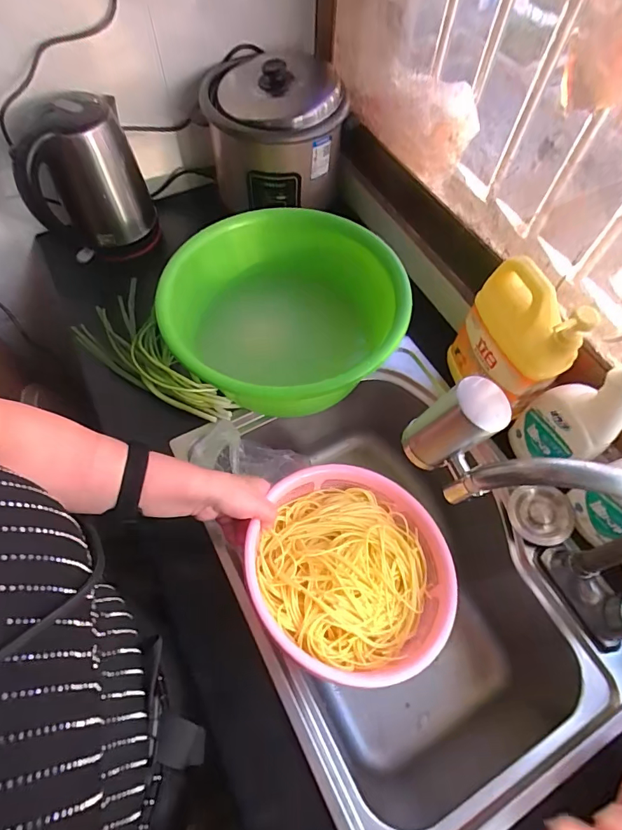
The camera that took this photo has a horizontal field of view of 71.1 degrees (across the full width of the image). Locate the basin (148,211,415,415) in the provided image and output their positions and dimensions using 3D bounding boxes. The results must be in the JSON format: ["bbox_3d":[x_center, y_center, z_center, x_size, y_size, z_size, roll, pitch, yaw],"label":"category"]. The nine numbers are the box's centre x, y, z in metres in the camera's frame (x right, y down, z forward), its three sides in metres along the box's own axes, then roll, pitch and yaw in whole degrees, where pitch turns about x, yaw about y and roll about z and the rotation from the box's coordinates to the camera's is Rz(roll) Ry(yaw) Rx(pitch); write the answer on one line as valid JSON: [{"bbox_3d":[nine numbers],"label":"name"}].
[{"bbox_3d":[-0.030,-0.134,0.664,0.326,0.167,0.320,1,63,-1],"label":"basin"}]

